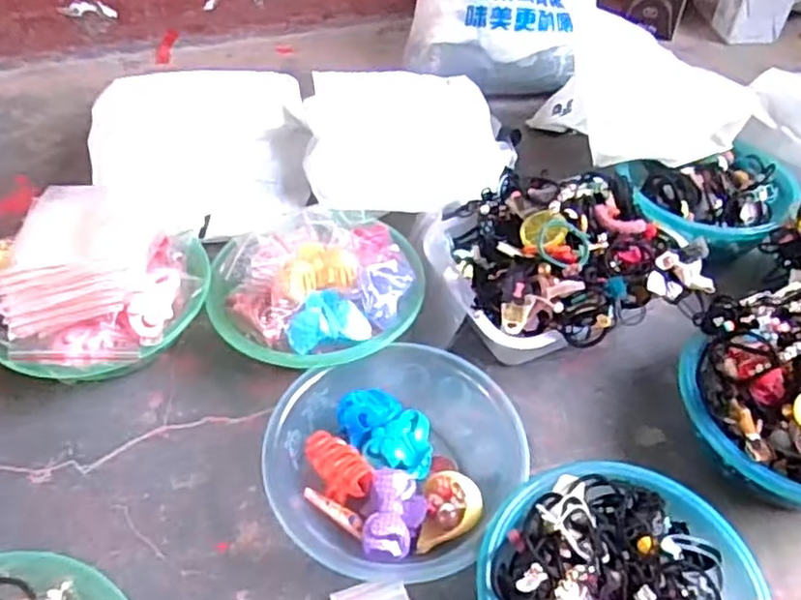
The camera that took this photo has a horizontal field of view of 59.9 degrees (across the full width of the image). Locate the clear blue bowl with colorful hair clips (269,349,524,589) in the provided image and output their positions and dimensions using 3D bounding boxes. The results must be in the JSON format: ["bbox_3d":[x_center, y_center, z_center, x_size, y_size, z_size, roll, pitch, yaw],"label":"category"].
[{"bbox_3d":[-0.016,0.151,0.672,0.216,0.073,0.227,1,47,-1],"label":"clear blue bowl with colorful hair clips"}]

